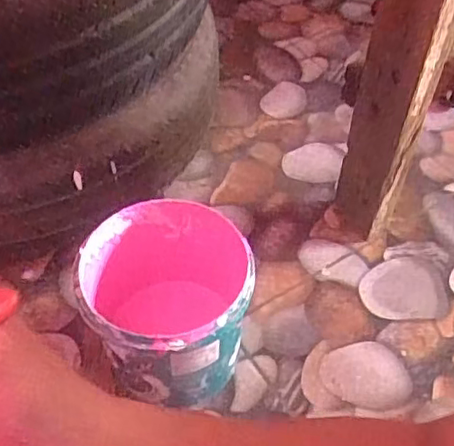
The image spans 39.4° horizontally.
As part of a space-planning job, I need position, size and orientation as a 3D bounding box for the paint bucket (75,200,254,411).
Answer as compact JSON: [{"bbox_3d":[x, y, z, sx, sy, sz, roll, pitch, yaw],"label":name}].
[{"bbox_3d":[-0.057,0.091,0.648,0.156,0.164,0.160,0,51,0],"label":"paint bucket"}]

